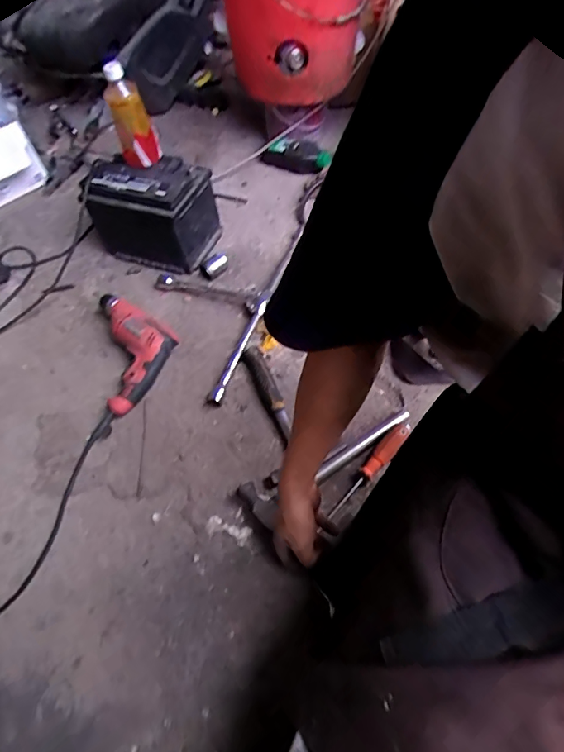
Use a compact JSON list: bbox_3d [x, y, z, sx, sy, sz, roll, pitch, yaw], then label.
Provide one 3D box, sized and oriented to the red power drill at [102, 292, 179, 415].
[{"bbox_3d":[-0.283,-0.065,0.926,0.156,0.082,0.278,-12,56,-6],"label":"red power drill"}]

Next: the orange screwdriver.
[{"bbox_3d":[0.138,0.161,0.772,0.033,0.025,0.225,39,78,25],"label":"orange screwdriver"}]

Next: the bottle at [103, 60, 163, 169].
[{"bbox_3d":[-0.286,-0.491,0.901,0.073,0.187,0.082,-15,56,-8],"label":"bottle"}]

